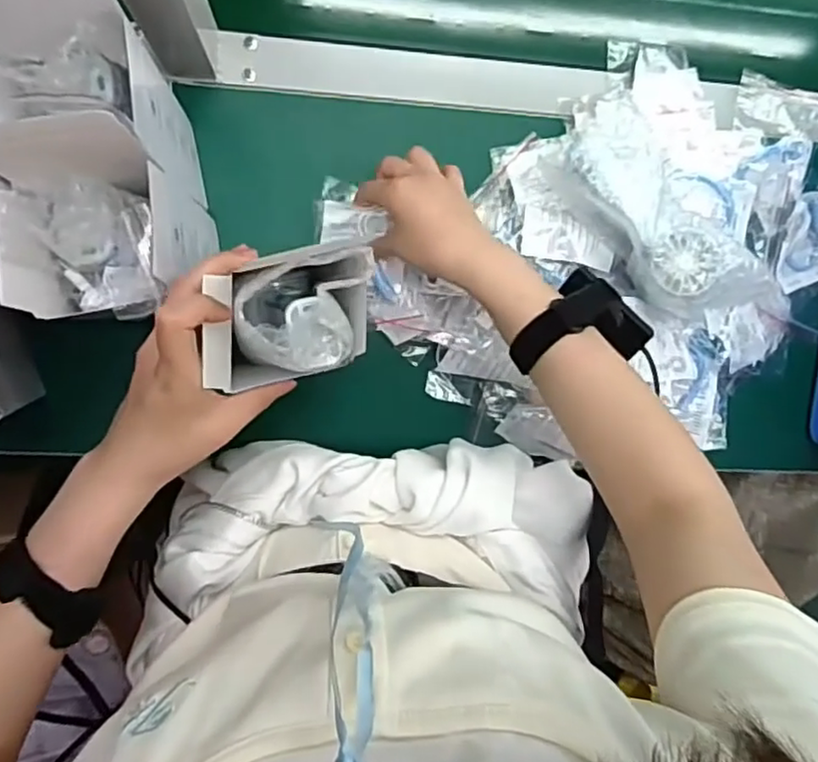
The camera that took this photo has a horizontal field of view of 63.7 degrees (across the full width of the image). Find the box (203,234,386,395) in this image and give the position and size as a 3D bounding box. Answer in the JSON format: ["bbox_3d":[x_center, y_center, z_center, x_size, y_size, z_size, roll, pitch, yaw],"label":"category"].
[{"bbox_3d":[-0.064,-0.034,0.357,0.094,0.059,0.063,-14,97,-5],"label":"box"}]

